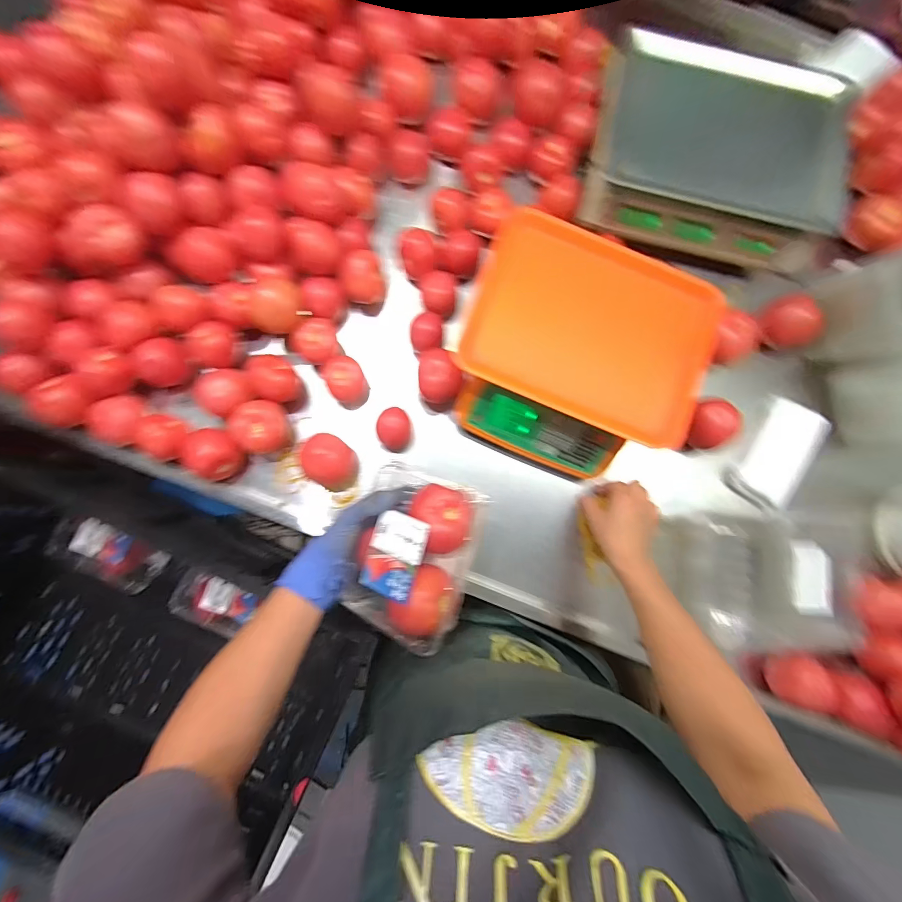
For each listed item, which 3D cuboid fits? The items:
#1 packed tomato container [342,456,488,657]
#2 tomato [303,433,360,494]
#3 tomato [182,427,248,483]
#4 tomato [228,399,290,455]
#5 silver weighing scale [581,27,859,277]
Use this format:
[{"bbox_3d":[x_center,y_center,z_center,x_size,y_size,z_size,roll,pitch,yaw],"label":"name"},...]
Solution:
[{"bbox_3d":[-0.038,0.109,0.405,0.113,0.066,0.159,17,83,-2],"label":"packed tomato container"},{"bbox_3d":[-0.169,0.014,0.544,0.072,0.062,0.070,36,83,1],"label":"tomato"},{"bbox_3d":[-0.324,0.006,0.536,0.068,0.061,0.063,45,83,2],"label":"tomato"},{"bbox_3d":[-0.264,-0.032,0.536,0.066,0.050,0.068,0,84,-3],"label":"tomato"},{"bbox_3d":[0.381,-0.427,0.573,0.340,0.104,0.243,12,84,-2],"label":"silver weighing scale"}]

